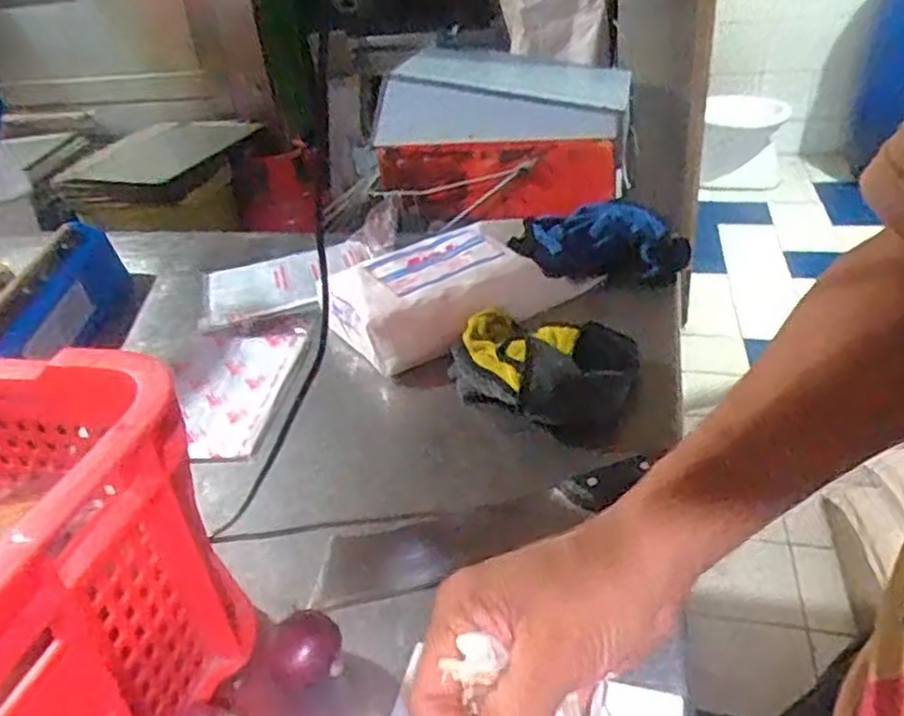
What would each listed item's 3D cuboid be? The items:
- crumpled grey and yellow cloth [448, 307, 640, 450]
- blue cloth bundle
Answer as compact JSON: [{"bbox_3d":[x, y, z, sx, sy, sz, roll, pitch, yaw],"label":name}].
[{"bbox_3d":[0.075,0.002,0.638,0.165,0.052,0.136,9,37,23],"label":"crumpled grey and yellow cloth"},{"bbox_3d":[0.159,-0.128,0.837,0.201,0.059,0.126,-14,34,-11],"label":"blue cloth bundle"}]

